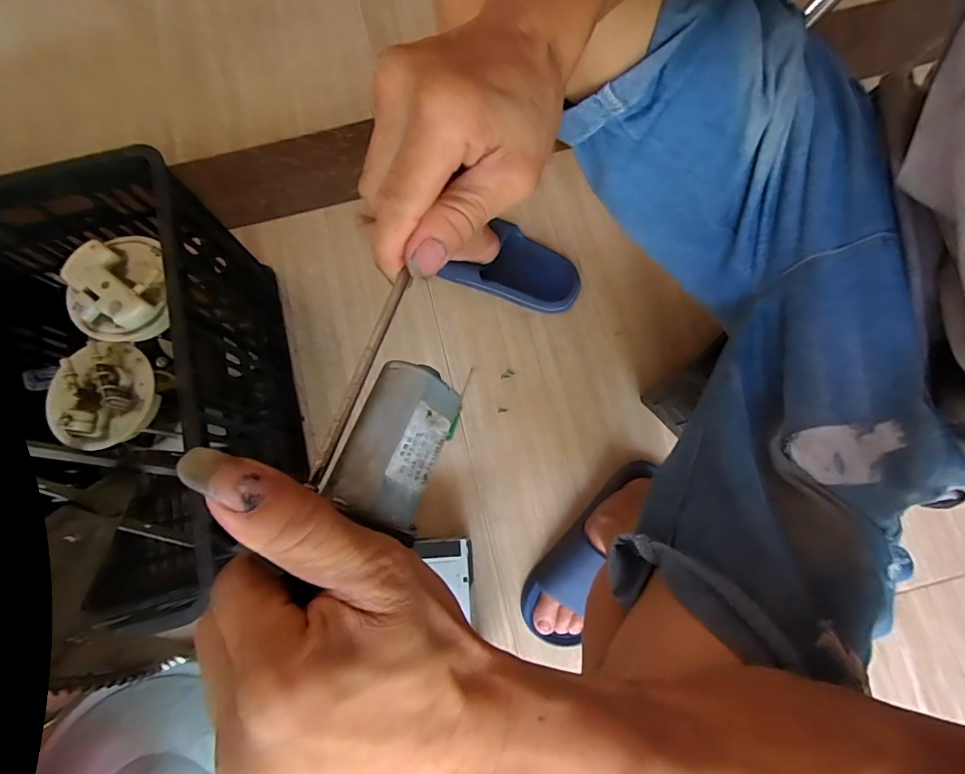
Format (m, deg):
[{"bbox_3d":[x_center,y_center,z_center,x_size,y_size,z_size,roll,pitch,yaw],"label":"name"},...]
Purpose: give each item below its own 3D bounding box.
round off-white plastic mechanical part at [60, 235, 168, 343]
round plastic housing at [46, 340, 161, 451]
[{"bbox_3d":[-0.383,-0.107,0.494,0.096,0.041,0.113,-19,78,-3],"label":"round off-white plastic mechanical part"},{"bbox_3d":[-0.398,0.006,0.492,0.086,0.041,0.106,-16,77,-2],"label":"round plastic housing"}]

